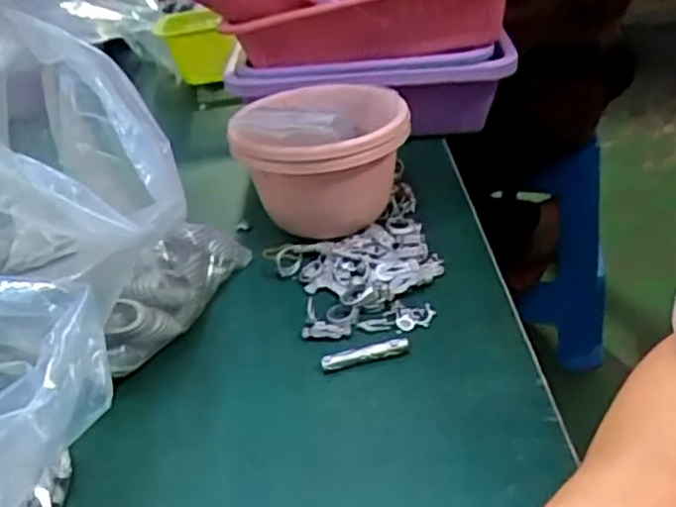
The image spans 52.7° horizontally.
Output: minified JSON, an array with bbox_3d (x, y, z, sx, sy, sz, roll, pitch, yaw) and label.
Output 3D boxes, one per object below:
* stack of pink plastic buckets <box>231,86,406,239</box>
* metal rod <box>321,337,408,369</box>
[{"bbox_3d":[-0.012,-0.084,0.604,0.144,0.119,0.146,0,35,7],"label":"stack of pink plastic buckets"},{"bbox_3d":[0.019,0.068,0.464,0.060,0.010,0.009,-12,35,-10],"label":"metal rod"}]

